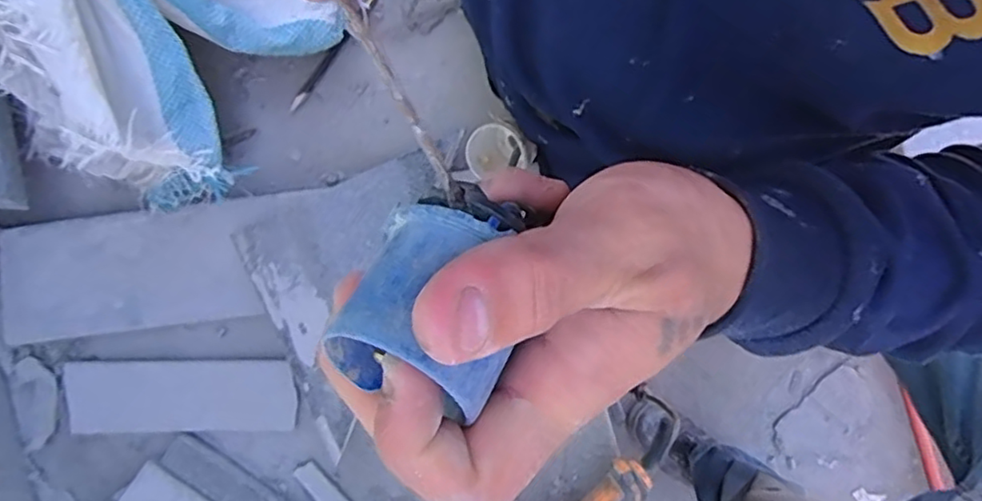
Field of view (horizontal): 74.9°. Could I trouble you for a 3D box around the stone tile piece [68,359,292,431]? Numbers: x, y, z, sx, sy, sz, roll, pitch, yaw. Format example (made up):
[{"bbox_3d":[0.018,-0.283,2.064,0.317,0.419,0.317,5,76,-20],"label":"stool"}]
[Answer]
[{"bbox_3d":[-0.251,0.117,0.521,0.184,0.015,0.055,-2,78,1],"label":"stone tile piece"}]

